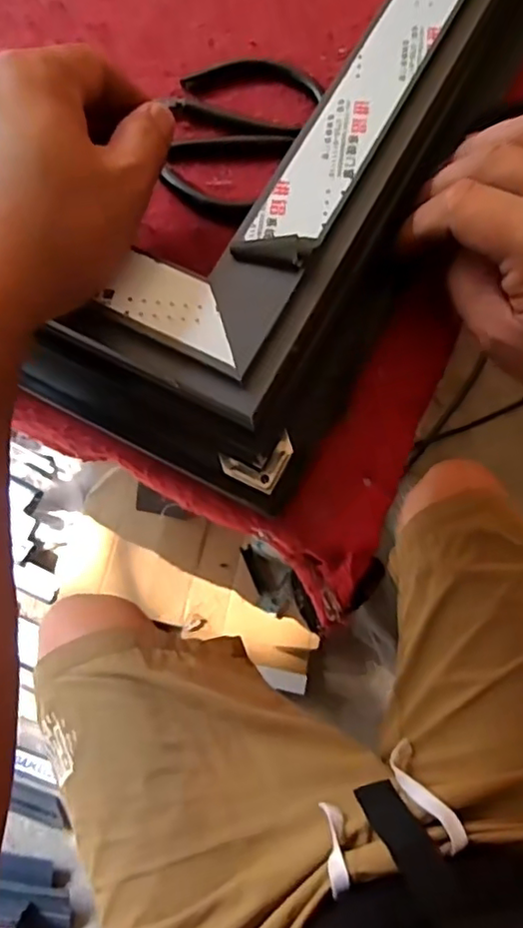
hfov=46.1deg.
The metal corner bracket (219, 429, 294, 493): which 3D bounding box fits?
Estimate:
[{"bbox_3d":[-0.002,-0.004,0.315,0.031,0.007,0.032,26,72,10],"label":"metal corner bracket"}]

